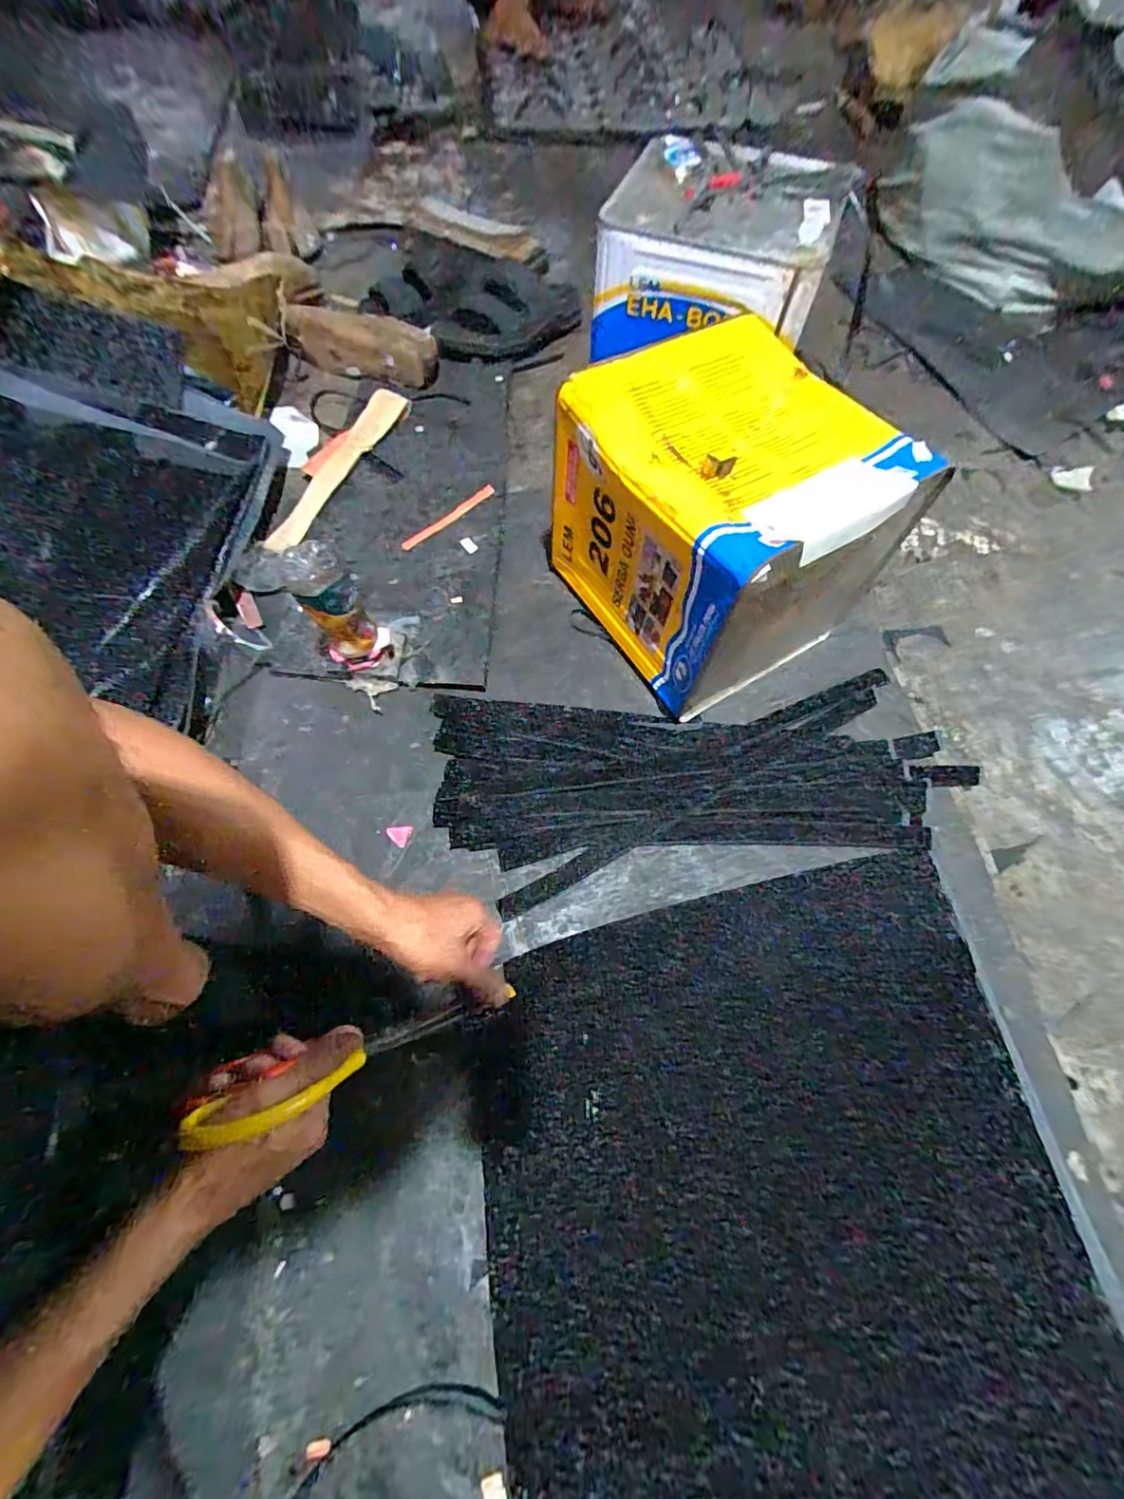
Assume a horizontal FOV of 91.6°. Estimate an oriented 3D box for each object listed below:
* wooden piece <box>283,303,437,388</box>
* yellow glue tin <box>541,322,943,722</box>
[{"bbox_3d":[-0.278,-0.576,0.772,0.203,0.064,0.054,6,65,2],"label":"wooden piece"},{"bbox_3d":[0.159,-0.224,0.565,0.234,0.234,0.256,-29,69,-13],"label":"yellow glue tin"}]

